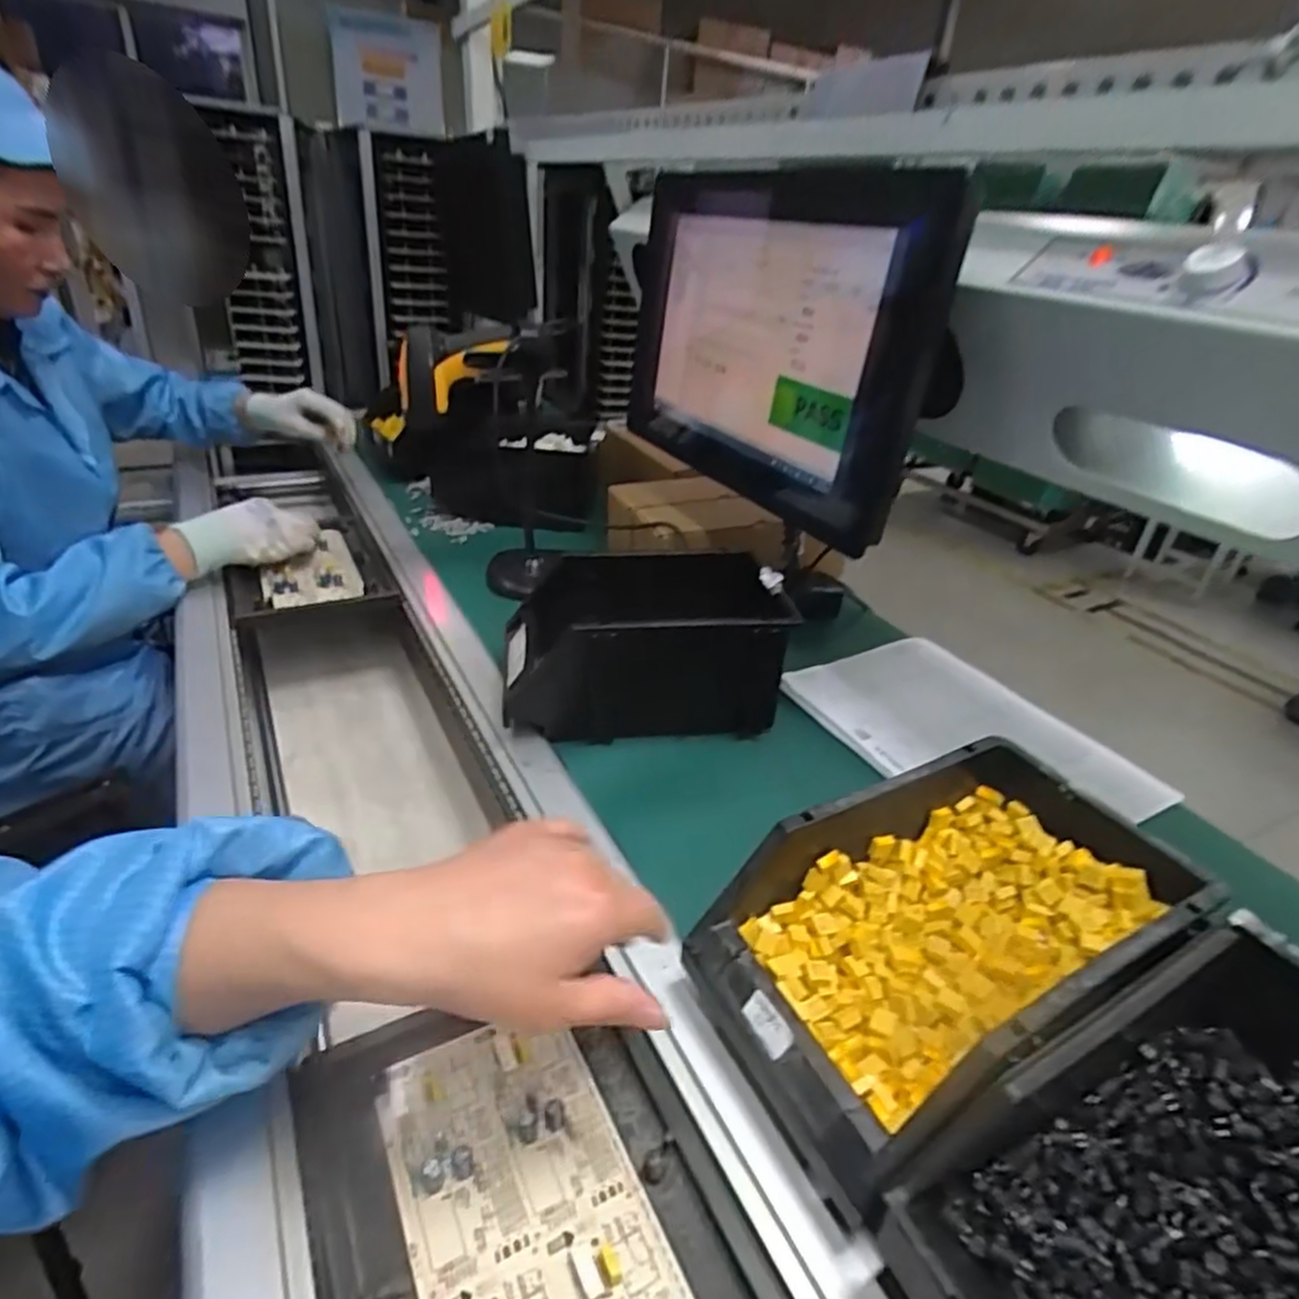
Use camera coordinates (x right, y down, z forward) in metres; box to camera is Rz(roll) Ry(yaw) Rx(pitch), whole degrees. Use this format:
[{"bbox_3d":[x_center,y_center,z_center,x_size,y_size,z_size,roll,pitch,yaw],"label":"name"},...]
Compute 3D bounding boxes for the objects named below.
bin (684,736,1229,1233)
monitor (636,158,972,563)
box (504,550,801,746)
[{"bbox_3d":[0.164,0.160,0.403,0.242,0.106,0.154,-11,25,-24],"label":"bin"},{"bbox_3d":[0.092,-0.309,0.735,0.076,0.275,0.509,-8,32,-27],"label":"monitor"},{"bbox_3d":[-0.007,-0.006,0.678,0.245,0.115,0.157,-1,23,-3],"label":"box"}]

